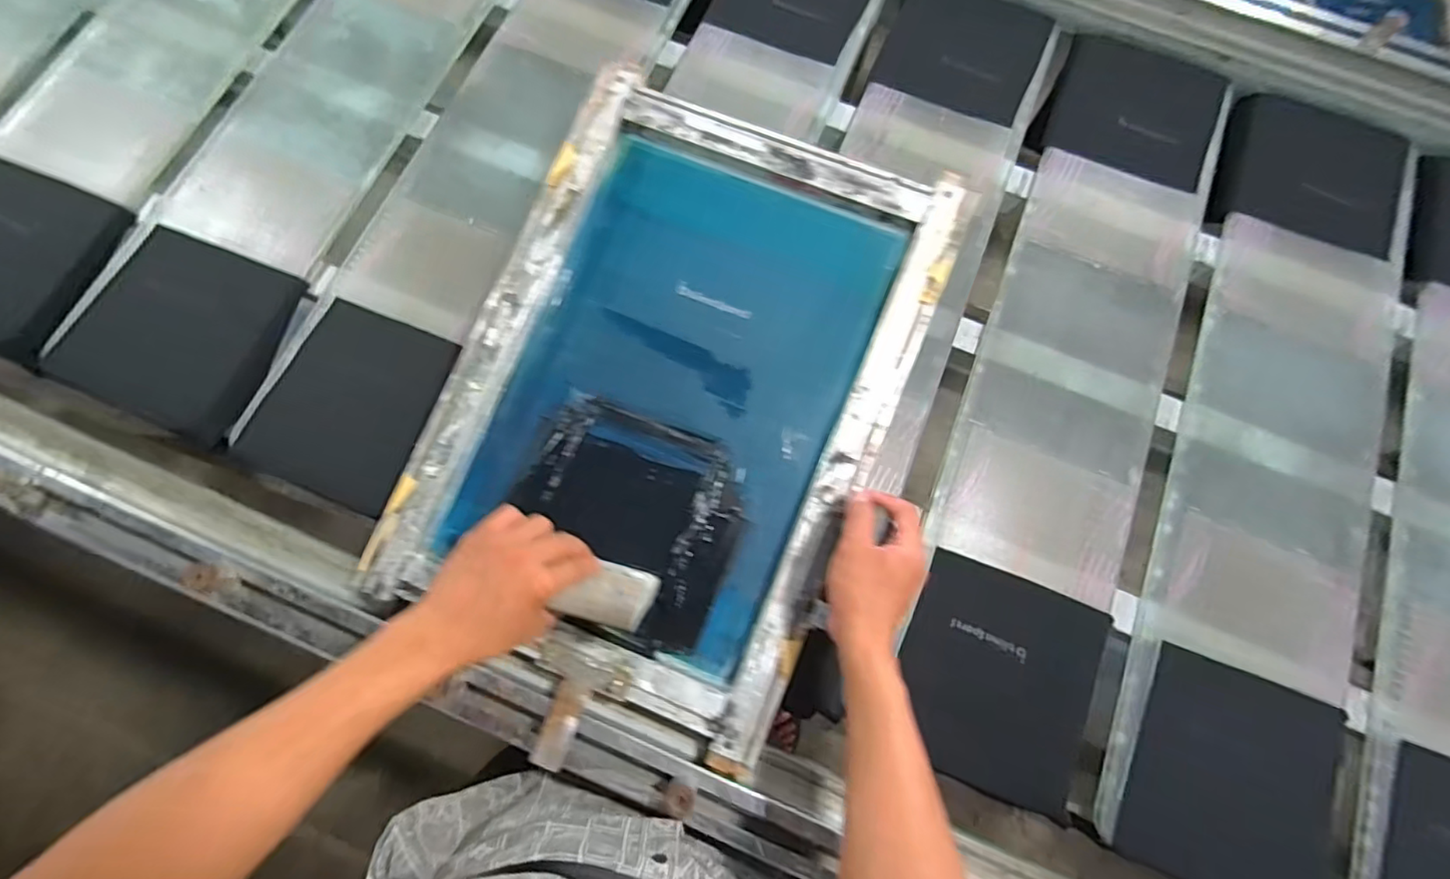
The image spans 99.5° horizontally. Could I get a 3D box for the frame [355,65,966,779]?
[{"bbox_3d":[-0.048,-0.043,0.576,0.384,0.037,0.525,22,84,5],"label":"frame"}]

